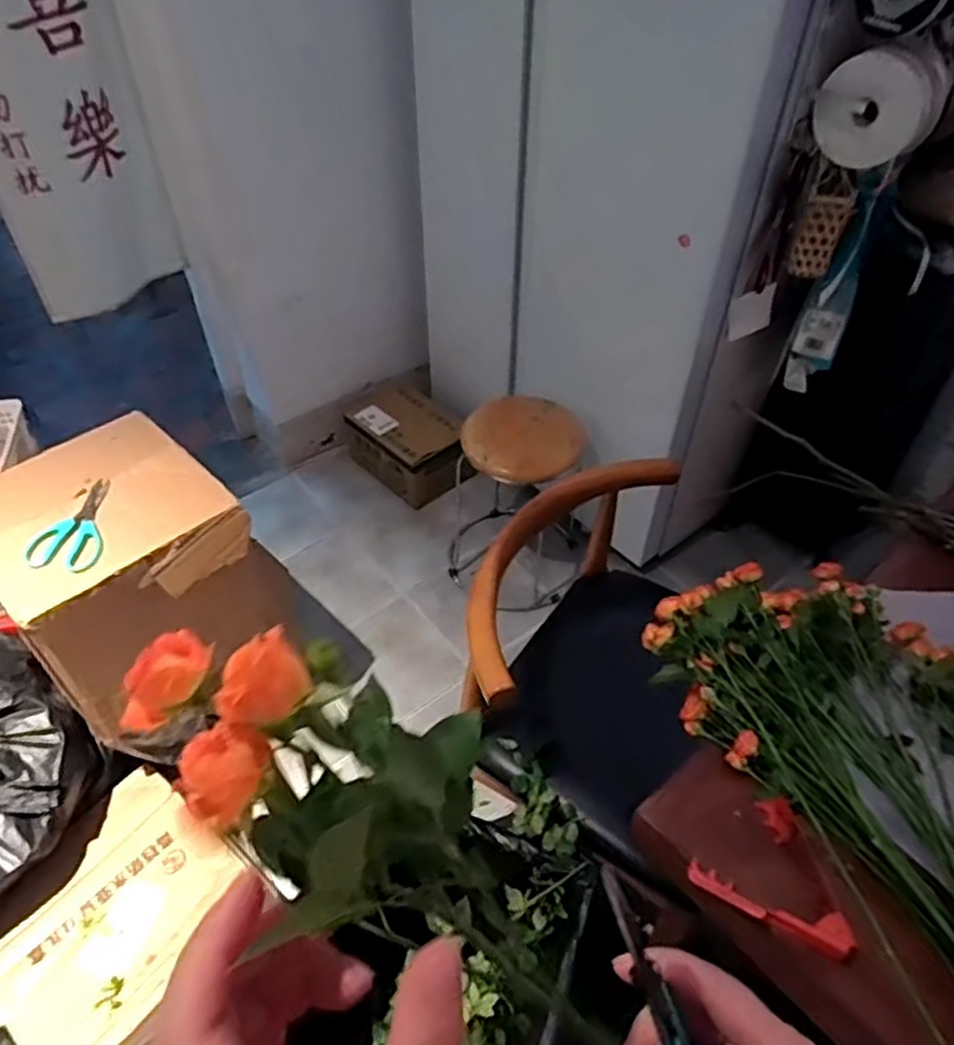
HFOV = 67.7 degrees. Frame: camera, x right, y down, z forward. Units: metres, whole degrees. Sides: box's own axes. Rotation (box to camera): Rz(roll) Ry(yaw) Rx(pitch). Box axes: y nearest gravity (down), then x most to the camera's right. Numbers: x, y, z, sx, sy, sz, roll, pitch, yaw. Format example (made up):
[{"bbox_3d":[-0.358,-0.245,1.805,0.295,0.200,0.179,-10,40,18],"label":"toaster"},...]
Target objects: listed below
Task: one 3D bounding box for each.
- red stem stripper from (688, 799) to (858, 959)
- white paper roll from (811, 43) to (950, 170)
[{"bbox_3d":[0.285,0.341,0.660,0.131,0.026,0.131,-28,53,-24],"label":"red stem stripper"},{"bbox_3d":[0.616,-0.655,1.112,0.189,0.170,0.084,11,53,41],"label":"white paper roll"}]

